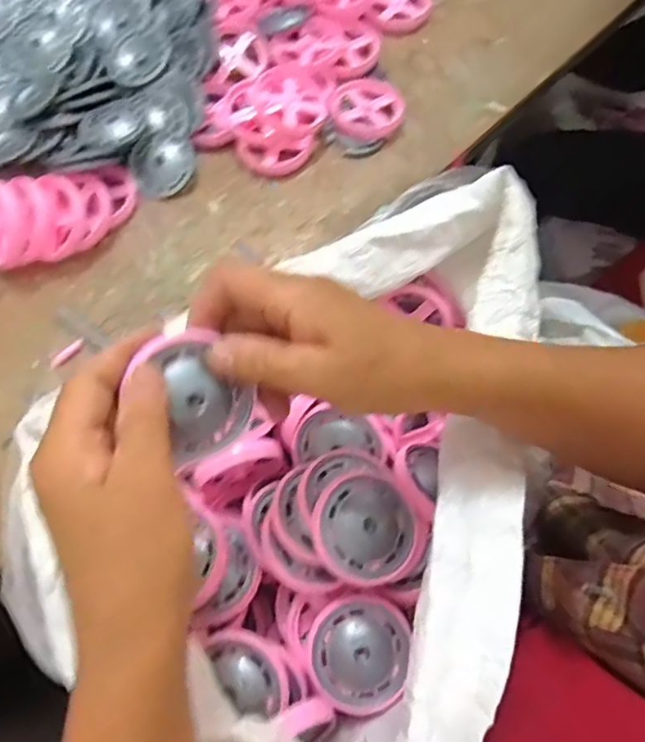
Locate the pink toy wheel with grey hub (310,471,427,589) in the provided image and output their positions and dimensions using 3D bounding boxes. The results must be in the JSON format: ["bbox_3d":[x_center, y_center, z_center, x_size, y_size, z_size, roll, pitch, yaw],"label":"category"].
[{"bbox_3d":[0.026,0.094,0.333,0.063,0.019,0.063,5,67,-11],"label":"pink toy wheel with grey hub"}]

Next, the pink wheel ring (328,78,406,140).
[{"bbox_3d":[0.039,-0.233,0.496,0.066,0.014,0.051,2,68,1],"label":"pink wheel ring"}]

